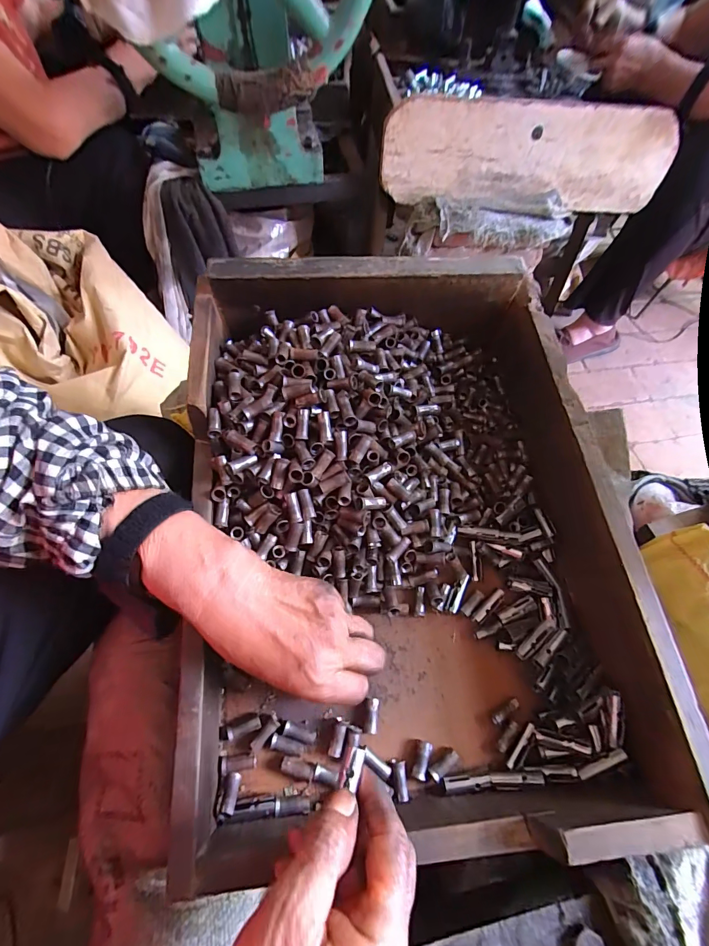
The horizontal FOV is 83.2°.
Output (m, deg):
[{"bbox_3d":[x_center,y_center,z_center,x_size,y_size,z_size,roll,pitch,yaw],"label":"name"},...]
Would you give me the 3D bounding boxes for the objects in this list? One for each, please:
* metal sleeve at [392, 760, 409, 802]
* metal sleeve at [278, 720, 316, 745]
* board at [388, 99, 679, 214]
[{"bbox_3d":[0.034,0.227,0.295,0.010,0.006,0.025,-4,51,-5],"label":"metal sleeve"},{"bbox_3d":[-0.044,0.199,0.308,0.029,0.008,0.010,18,64,6],"label":"metal sleeve"},{"bbox_3d":[0.300,-0.544,0.695,0.503,0.137,0.046,0,63,-3],"label":"board"}]

